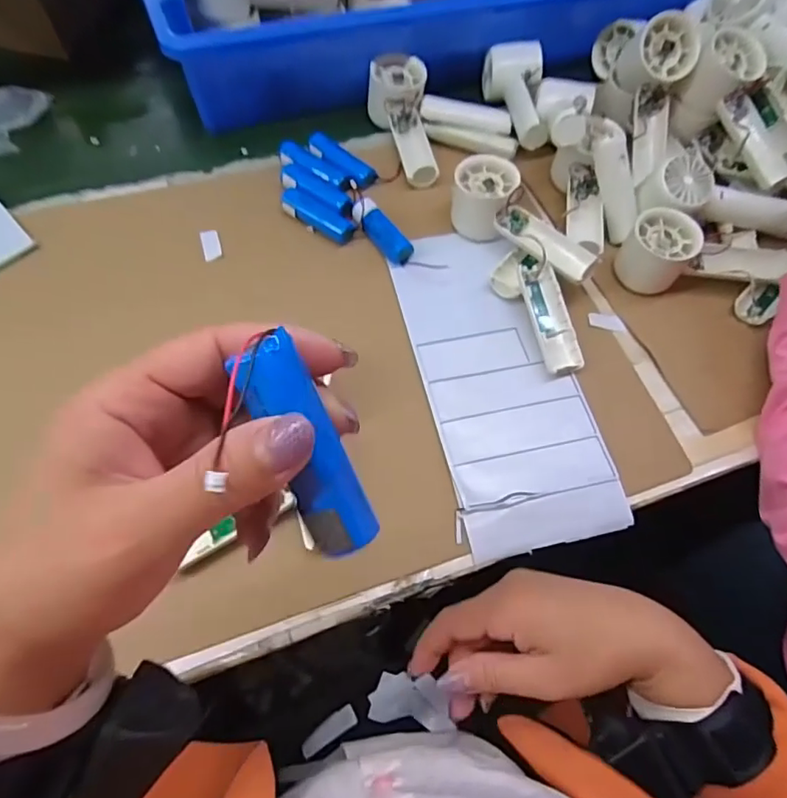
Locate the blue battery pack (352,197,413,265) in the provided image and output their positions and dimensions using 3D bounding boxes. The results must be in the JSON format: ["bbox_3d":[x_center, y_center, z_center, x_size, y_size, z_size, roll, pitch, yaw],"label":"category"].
[{"bbox_3d":[-0.010,-0.154,0.503,0.020,0.021,0.070,-35,71,-19],"label":"blue battery pack"}]

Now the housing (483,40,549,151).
[{"bbox_3d":[0.127,-0.318,0.581,0.054,0.050,0.133,3,63,-2],"label":"housing"}]

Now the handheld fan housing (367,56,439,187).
[{"bbox_3d":[0.010,-0.282,0.561,0.056,0.044,0.148,-6,64,-7],"label":"handheld fan housing"}]

